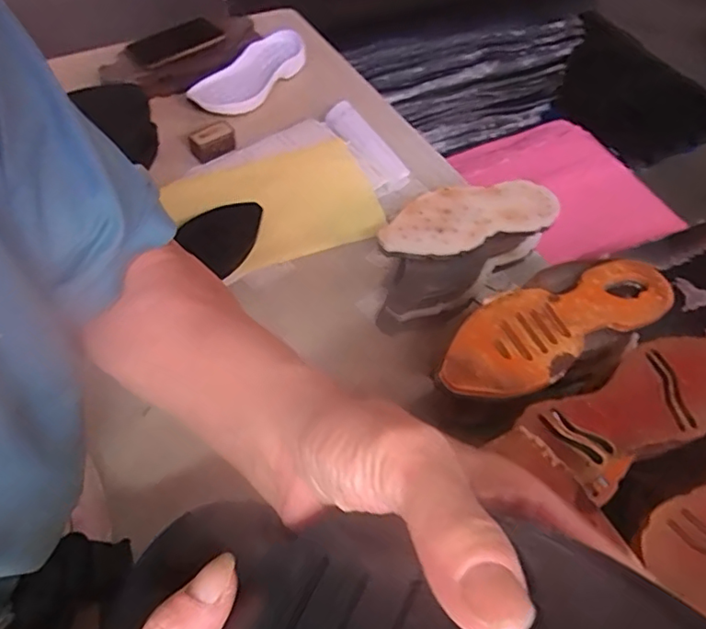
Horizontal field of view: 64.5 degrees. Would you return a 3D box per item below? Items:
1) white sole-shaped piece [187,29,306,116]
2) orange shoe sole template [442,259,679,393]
[{"bbox_3d":[-0.183,-0.422,0.979,0.102,0.036,0.261,32,59,15],"label":"white sole-shaped piece"},{"bbox_3d":[0.219,0.006,0.596,0.292,0.016,0.098,-24,62,-20],"label":"orange shoe sole template"}]

